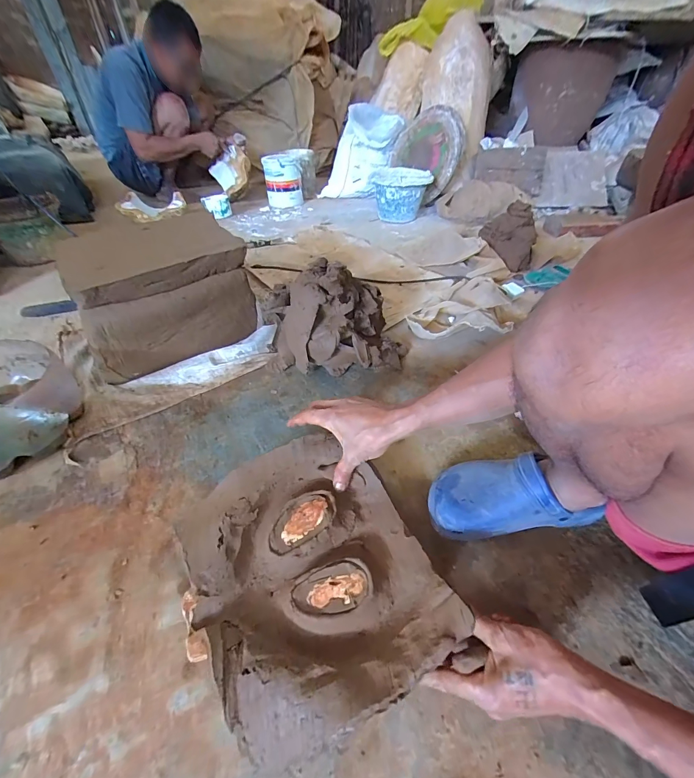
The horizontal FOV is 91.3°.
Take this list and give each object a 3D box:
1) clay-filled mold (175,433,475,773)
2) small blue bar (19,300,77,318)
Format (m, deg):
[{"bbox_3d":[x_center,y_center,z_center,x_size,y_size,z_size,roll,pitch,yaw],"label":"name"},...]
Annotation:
[{"bbox_3d":[-0.049,0.204,0.404,0.260,0.048,0.299,-21,48,-20],"label":"clay-filled mold"},{"bbox_3d":[-0.815,-0.221,0.925,0.123,0.032,0.016,-18,47,-17],"label":"small blue bar"}]

